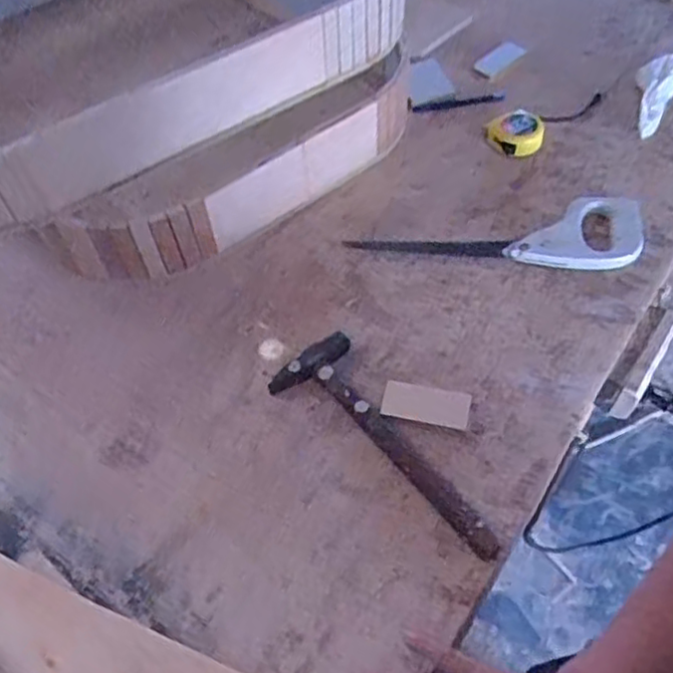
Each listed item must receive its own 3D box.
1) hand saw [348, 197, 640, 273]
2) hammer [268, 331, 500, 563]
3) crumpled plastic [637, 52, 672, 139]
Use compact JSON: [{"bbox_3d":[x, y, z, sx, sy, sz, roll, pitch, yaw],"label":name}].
[{"bbox_3d":[0.196,-0.118,0.835,0.351,0.034,0.103,-2,54,0],"label":"hand saw"},{"bbox_3d":[0.060,0.101,0.687,0.091,0.021,0.275,-39,61,-23],"label":"hammer"},{"bbox_3d":[0.443,-0.345,0.956,0.054,0.022,0.152,21,76,17],"label":"crumpled plastic"}]

